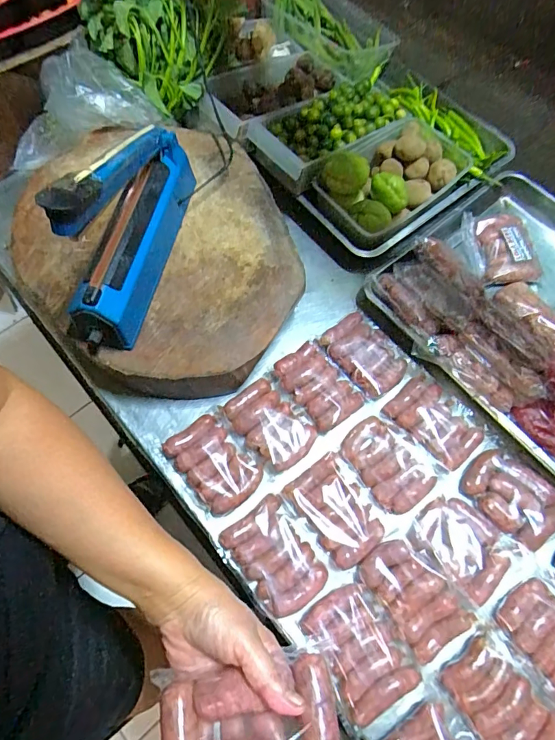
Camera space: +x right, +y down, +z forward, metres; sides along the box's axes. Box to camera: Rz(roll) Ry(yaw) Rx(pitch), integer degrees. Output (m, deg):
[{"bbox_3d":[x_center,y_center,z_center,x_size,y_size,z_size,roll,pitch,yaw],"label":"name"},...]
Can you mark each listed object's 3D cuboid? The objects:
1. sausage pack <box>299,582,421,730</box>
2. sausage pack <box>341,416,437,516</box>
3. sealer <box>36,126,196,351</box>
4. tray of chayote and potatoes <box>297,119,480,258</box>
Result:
[{"bbox_3d":[0.100,0.333,0.521,0.096,0.018,0.128,-29,72,-11],"label":"sausage pack"},{"bbox_3d":[0.153,0.130,0.605,0.083,0.021,0.127,-34,73,-13],"label":"sausage pack"},{"bbox_3d":[-0.189,-0.199,0.535,0.067,0.215,0.299,12,69,4],"label":"sealer"},{"bbox_3d":[0.194,-0.325,0.724,0.264,0.091,0.167,-37,73,-13],"label":"tray of chayote and potatoes"}]

